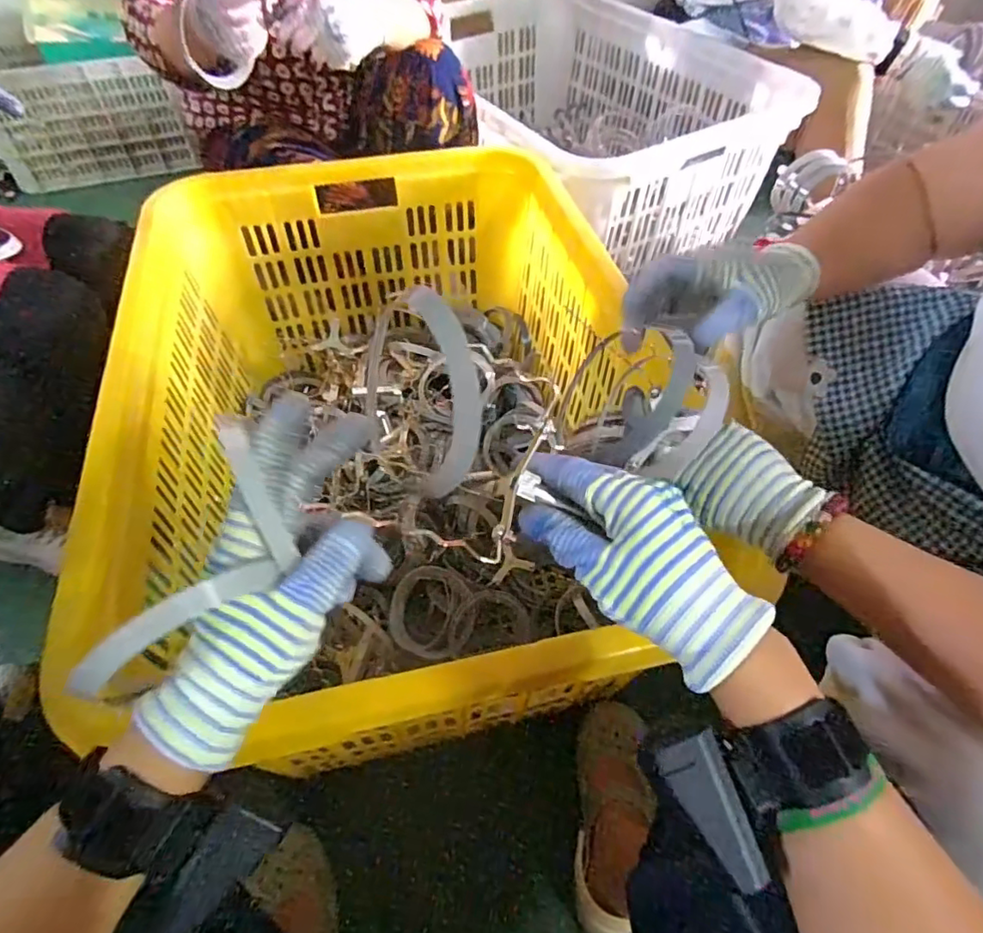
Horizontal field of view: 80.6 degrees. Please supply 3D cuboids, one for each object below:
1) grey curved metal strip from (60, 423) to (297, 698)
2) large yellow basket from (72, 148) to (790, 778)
[{"bbox_3d":[-0.128,0.045,0.256,0.041,0.046,0.121,21,63,15],"label":"grey curved metal strip"},{"bbox_3d":[-0.119,-0.071,0.809,0.578,0.373,0.866,-13,54,-10],"label":"large yellow basket"}]

